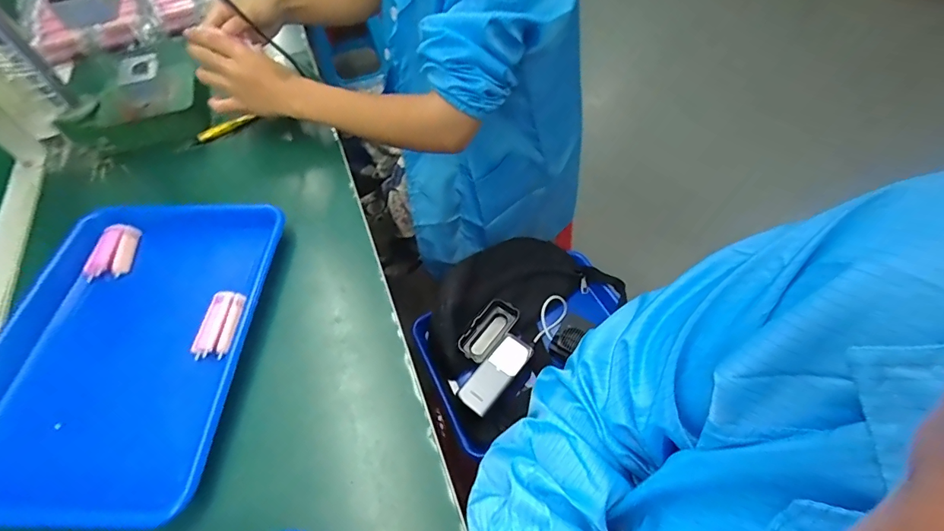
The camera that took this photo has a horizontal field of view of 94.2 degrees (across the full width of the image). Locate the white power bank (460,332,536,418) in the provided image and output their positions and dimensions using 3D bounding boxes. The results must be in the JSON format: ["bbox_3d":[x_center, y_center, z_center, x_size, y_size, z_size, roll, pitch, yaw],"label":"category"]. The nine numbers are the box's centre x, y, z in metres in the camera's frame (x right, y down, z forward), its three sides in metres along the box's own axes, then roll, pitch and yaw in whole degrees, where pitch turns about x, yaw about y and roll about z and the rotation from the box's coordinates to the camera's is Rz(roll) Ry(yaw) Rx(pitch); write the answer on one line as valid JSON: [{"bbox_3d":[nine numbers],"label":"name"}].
[{"bbox_3d":[0.036,0.157,0.645,0.049,0.015,0.126,33,64,24],"label":"white power bank"}]

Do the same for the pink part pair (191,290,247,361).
[{"bbox_3d":[-0.256,0.059,0.444,0.038,0.013,0.069,1,56,5],"label":"pink part pair"}]

